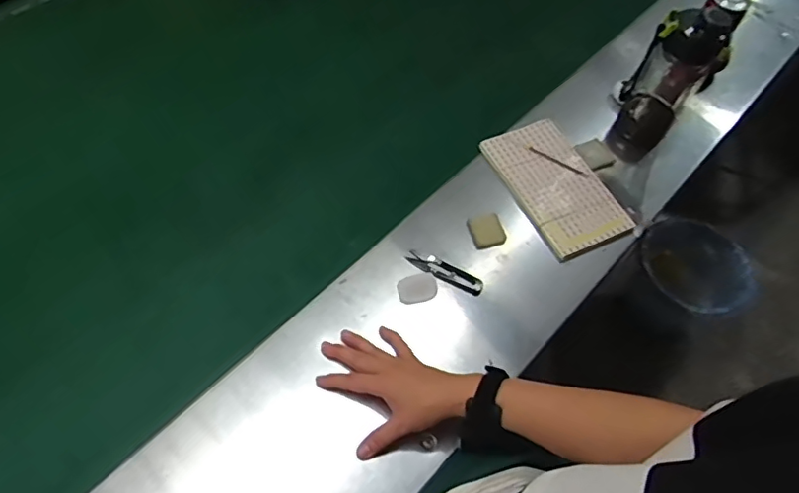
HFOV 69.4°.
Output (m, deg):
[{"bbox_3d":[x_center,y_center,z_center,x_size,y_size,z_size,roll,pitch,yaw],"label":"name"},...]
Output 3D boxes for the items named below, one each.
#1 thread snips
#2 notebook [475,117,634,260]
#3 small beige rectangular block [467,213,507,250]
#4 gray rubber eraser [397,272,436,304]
[{"bbox_3d":[0.056,0.032,0.720,0.101,0.016,0.019,27,61,12],"label":"thread snips"},{"bbox_3d":[0.217,-0.086,0.803,0.120,0.014,0.210,-22,62,-12],"label":"notebook"},{"bbox_3d":[0.115,-0.023,0.758,0.041,0.017,0.047,-10,61,-9],"label":"small beige rectangular block"},{"bbox_3d":[0.022,0.052,0.708,0.047,0.008,0.035,-12,61,-10],"label":"gray rubber eraser"}]

